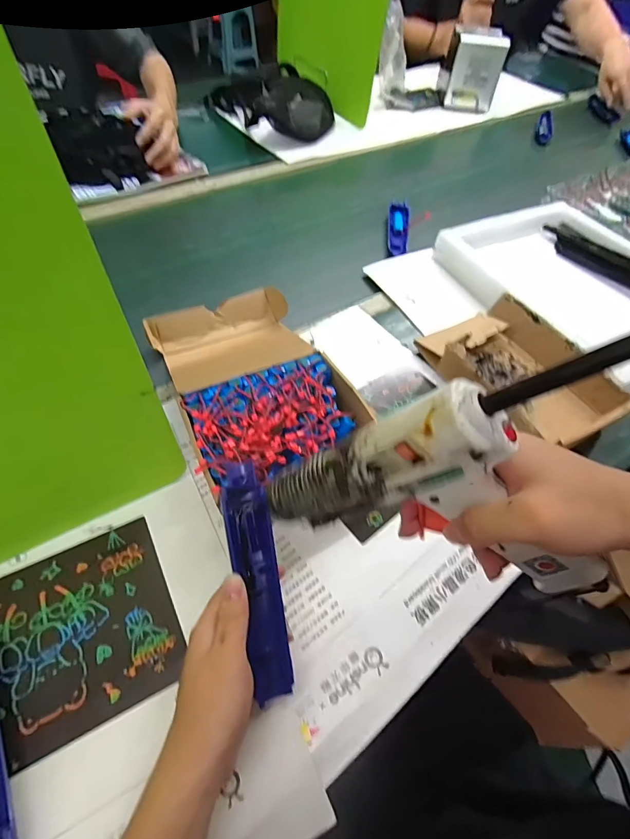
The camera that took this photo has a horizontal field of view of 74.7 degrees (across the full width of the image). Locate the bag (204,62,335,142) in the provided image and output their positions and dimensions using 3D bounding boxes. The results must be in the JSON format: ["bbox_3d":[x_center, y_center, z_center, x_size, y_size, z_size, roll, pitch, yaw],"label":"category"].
[{"bbox_3d":[-0.089,-0.733,0.954,0.259,0.083,0.245,-18,58,-17],"label":"bag"}]

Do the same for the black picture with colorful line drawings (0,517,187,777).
[{"bbox_3d":[-0.220,0.181,0.325,0.206,0.011,0.142,-21,59,-19],"label":"black picture with colorful line drawings"}]

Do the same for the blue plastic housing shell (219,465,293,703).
[{"bbox_3d":[-0.044,0.116,0.316,0.034,0.017,0.166,-10,71,-12],"label":"blue plastic housing shell"}]

